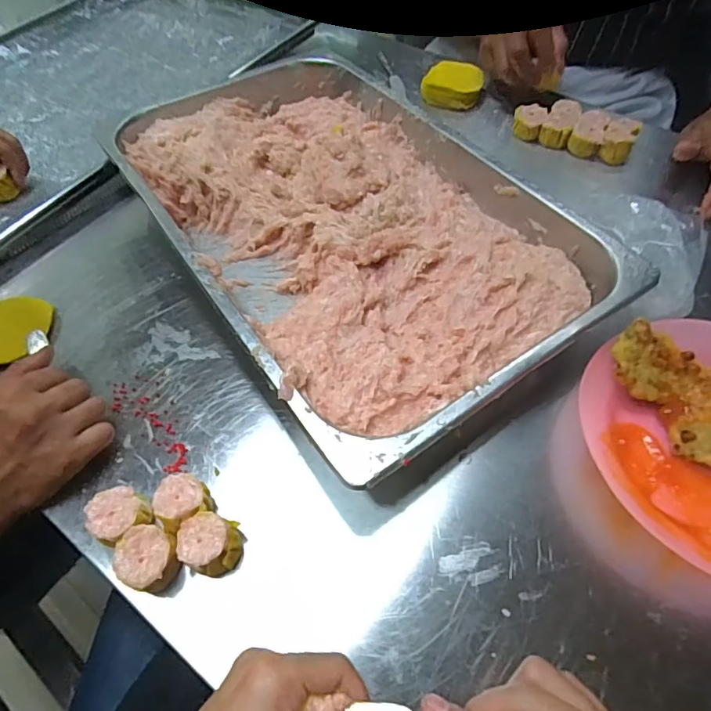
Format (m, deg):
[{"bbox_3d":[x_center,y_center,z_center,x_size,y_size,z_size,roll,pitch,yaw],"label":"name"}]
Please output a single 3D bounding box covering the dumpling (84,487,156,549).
[{"bbox_3d":[-0.170,0.118,0.367,0.039,0.036,0.037,-1,55,1],"label":"dumpling"}]

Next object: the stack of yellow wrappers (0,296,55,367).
[{"bbox_3d":[-0.333,-0.022,0.485,0.073,0.023,0.077,-1,55,1],"label":"stack of yellow wrappers"}]

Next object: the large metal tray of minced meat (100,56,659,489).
[{"bbox_3d":[-0.021,-0.153,0.512,0.320,0.068,0.526,-31,60,-18],"label":"large metal tray of minced meat"}]

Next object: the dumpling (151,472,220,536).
[{"bbox_3d":[-0.127,0.109,0.371,0.038,0.038,0.036,-1,55,1],"label":"dumpling"}]

